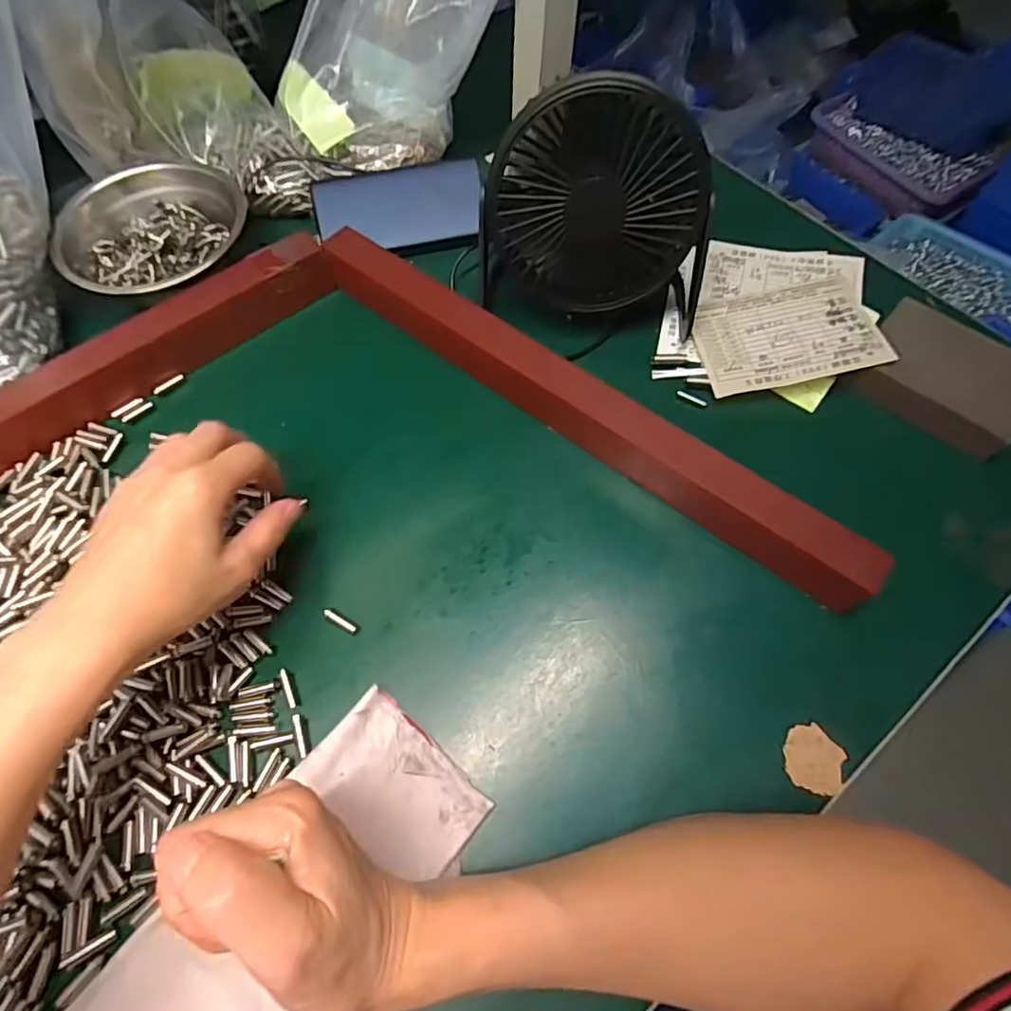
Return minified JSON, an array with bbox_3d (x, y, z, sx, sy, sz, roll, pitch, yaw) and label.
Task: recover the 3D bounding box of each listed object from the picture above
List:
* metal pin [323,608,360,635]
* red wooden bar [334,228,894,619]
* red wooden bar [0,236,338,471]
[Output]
[{"bbox_3d":[-0.090,0.064,0.316,0.022,0.004,0.006,33,70,1],"label":"metal pin"},{"bbox_3d":[0.035,-0.064,0.355,0.384,0.039,0.036,36,71,16],"label":"red wooden bar"},{"bbox_3d":[-0.295,-0.066,0.368,0.396,0.034,0.039,-36,70,-16],"label":"red wooden bar"}]

